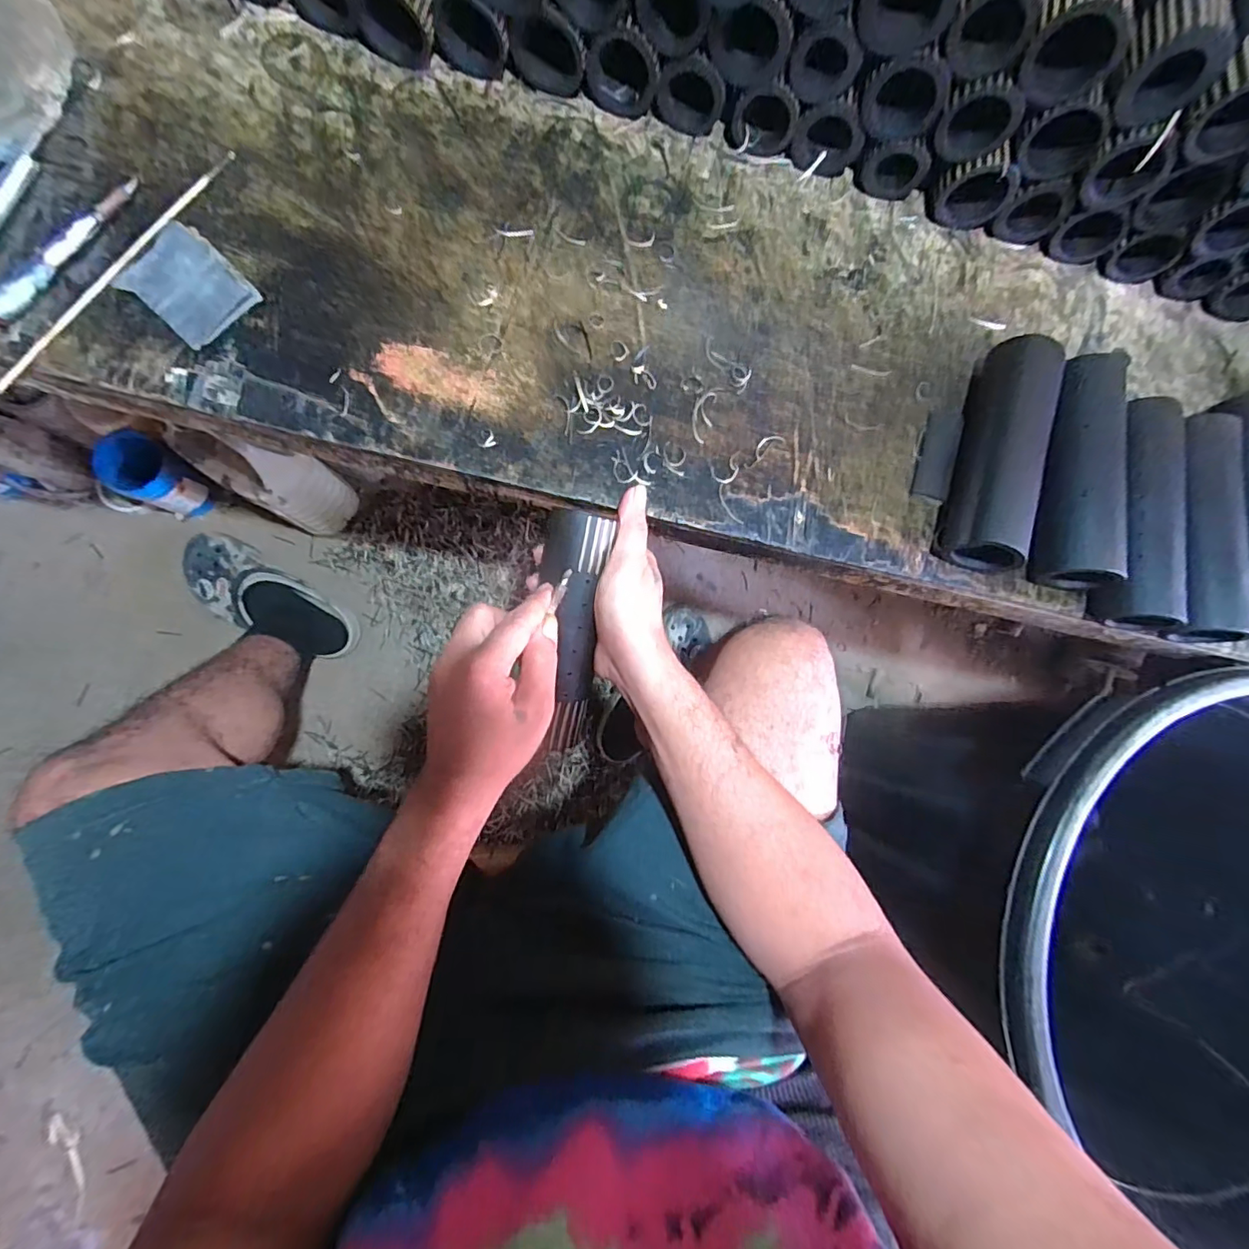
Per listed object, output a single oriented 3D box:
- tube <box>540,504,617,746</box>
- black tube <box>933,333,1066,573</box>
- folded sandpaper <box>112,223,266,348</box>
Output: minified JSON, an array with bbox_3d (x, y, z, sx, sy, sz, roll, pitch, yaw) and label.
[{"bbox_3d":[-0.039,0.007,0.403,0.047,0.041,0.179,2,103,-8],"label":"tube"},{"bbox_3d":[0.294,-0.133,0.423,0.049,0.055,0.183,19,80,-5],"label":"black tube"},{"bbox_3d":[-0.302,-0.235,0.369,0.072,0.010,0.061,41,79,-1],"label":"folded sandpaper"}]

